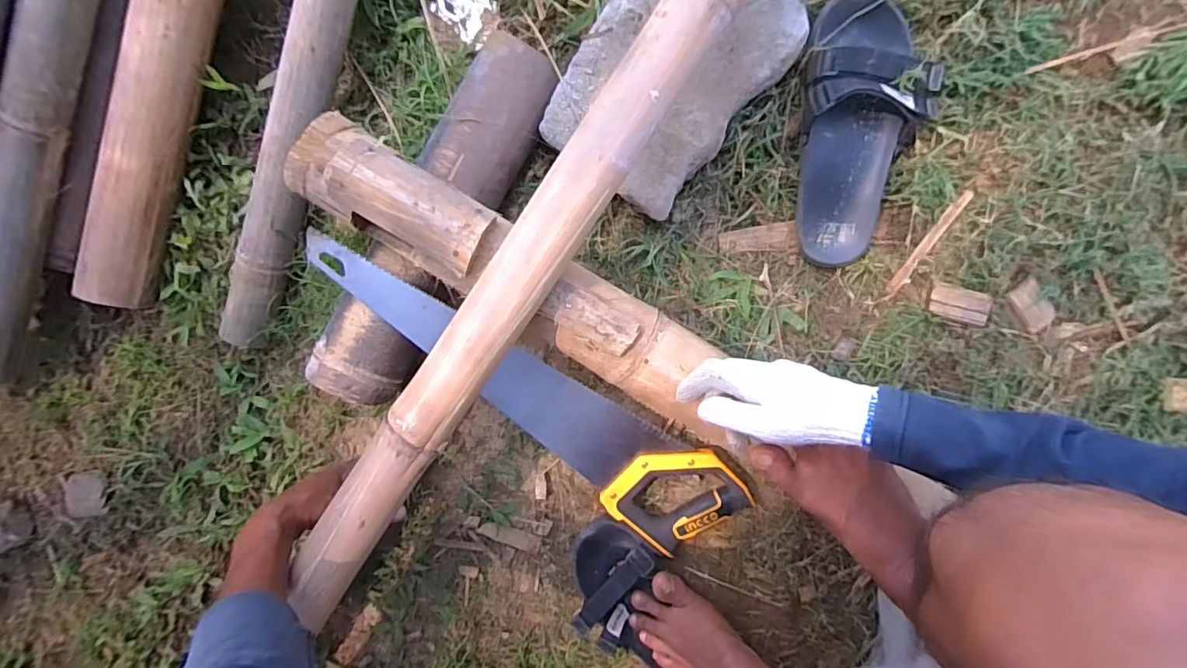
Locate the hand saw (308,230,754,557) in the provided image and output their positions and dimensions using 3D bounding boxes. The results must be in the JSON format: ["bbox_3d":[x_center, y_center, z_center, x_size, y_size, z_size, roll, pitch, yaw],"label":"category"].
[{"bbox_3d":[-0.071,0.072,0.622,0.558,0.038,0.126,35,96,-9],"label":"hand saw"}]

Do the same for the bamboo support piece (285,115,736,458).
[{"bbox_3d":[-0.075,-0.053,0.533,0.482,0.075,0.092,32,96,-5],"label":"bamboo support piece"}]

